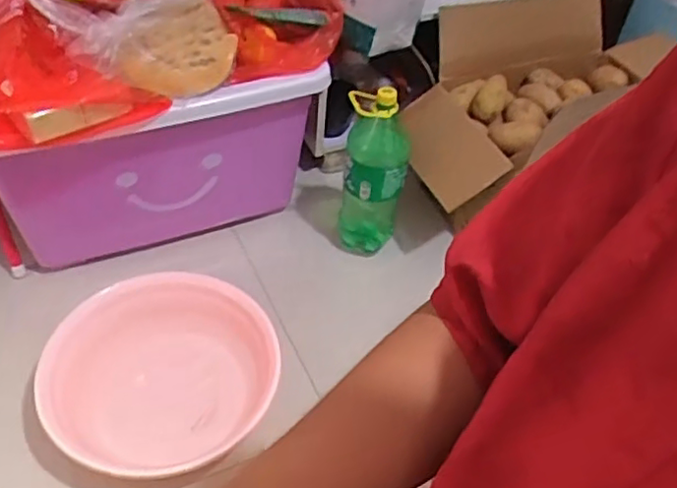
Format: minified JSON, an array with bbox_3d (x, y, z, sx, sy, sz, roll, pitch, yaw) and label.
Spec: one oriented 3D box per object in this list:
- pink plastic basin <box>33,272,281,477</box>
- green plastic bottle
[{"bbox_3d":[-0.245,0.176,0.934,0.281,0.089,0.328,23,49,15],"label":"pink plastic basin"},{"bbox_3d":[0.058,-0.106,1.091,0.099,0.329,0.089,11,47,4],"label":"green plastic bottle"}]

